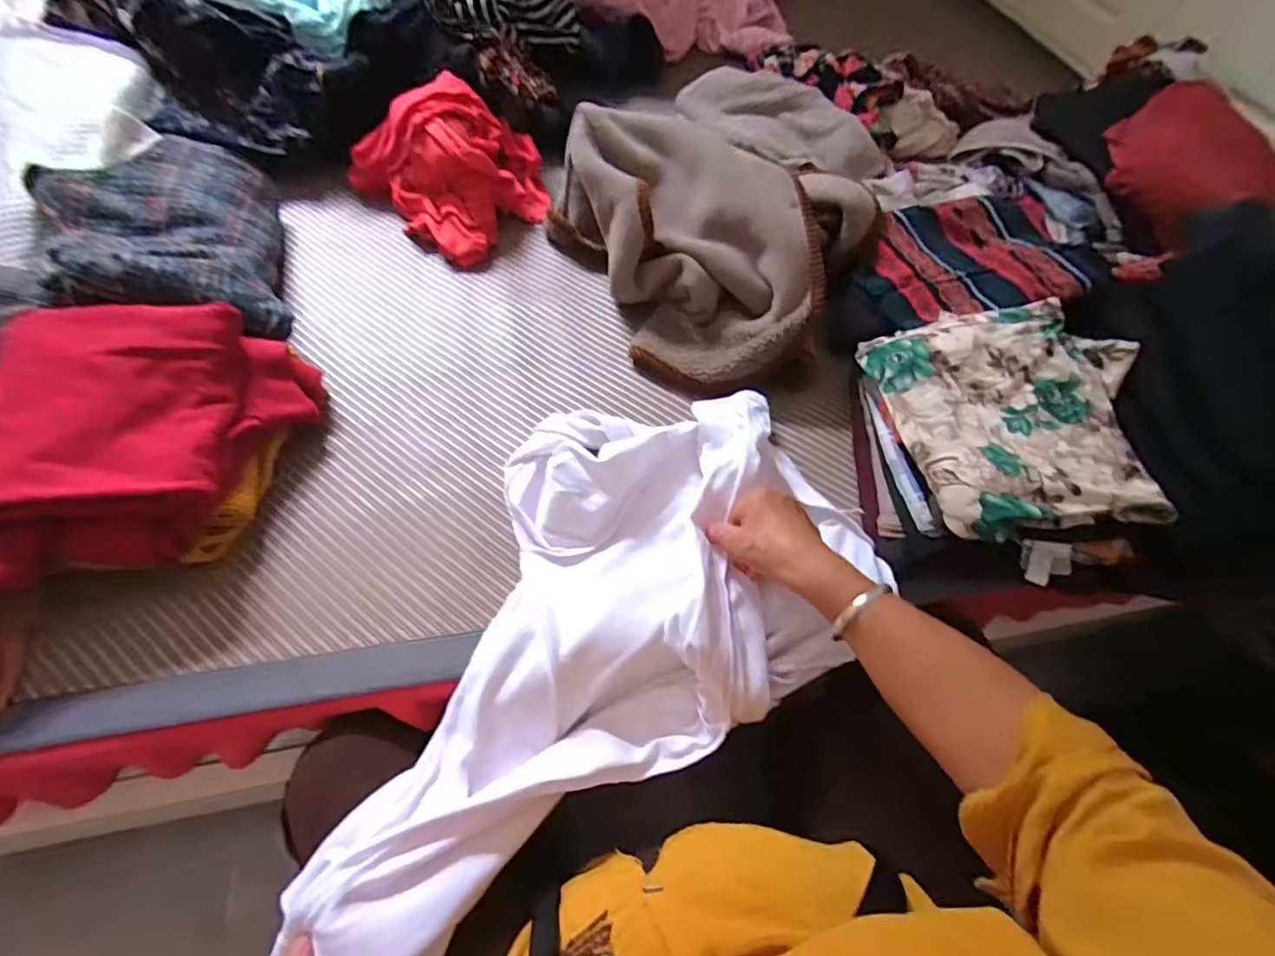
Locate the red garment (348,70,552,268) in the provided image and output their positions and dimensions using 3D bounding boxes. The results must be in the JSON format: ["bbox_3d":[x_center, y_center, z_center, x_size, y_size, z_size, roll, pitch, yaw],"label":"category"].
[{"bbox_3d":[-0.253,-0.445,0.789,0.229,0.130,0.211,2,59,-3],"label":"red garment"}]

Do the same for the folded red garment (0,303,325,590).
[{"bbox_3d":[-0.440,-0.036,0.502,0.233,0.106,0.235,-10,60,-11],"label":"folded red garment"}]

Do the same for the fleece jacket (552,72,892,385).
[{"bbox_3d":[0.123,-0.399,0.770,0.394,0.157,0.591,25,60,11],"label":"fleece jacket"}]

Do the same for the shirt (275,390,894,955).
[{"bbox_3d":[-0.052,0.109,0.504,0.513,0.084,0.332,-29,65,-20],"label":"shirt"}]

